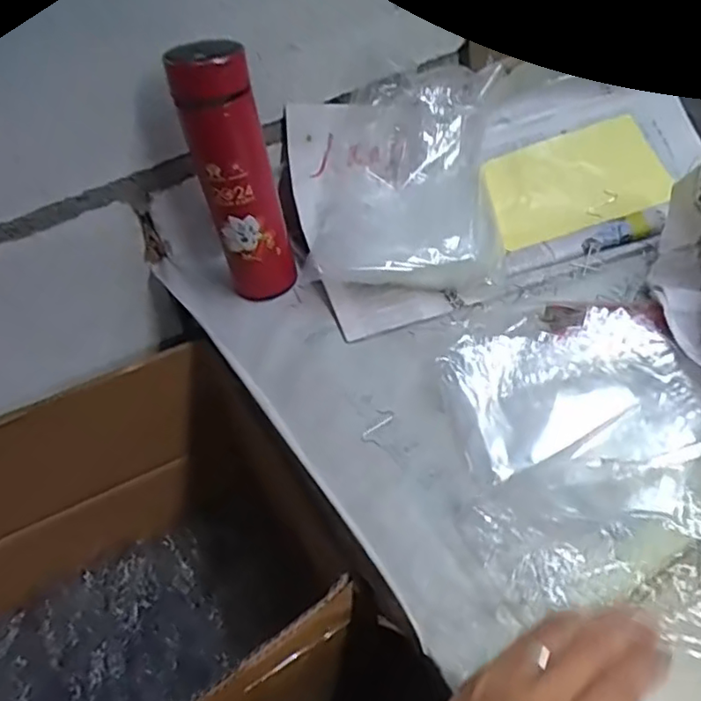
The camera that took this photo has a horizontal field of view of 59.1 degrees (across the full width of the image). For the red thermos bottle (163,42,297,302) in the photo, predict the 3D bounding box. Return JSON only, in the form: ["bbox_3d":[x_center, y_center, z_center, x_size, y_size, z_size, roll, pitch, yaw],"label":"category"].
[{"bbox_3d":[-0.100,-0.151,0.558,0.074,0.227,0.057,-13,43,-6],"label":"red thermos bottle"}]

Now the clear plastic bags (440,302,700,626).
[{"bbox_3d":[0.172,0.054,0.448,0.191,0.026,0.238,-5,43,3],"label":"clear plastic bags"}]

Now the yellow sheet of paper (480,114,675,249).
[{"bbox_3d":[0.228,-0.174,0.637,0.177,0.010,0.117,-18,64,0],"label":"yellow sheet of paper"}]

